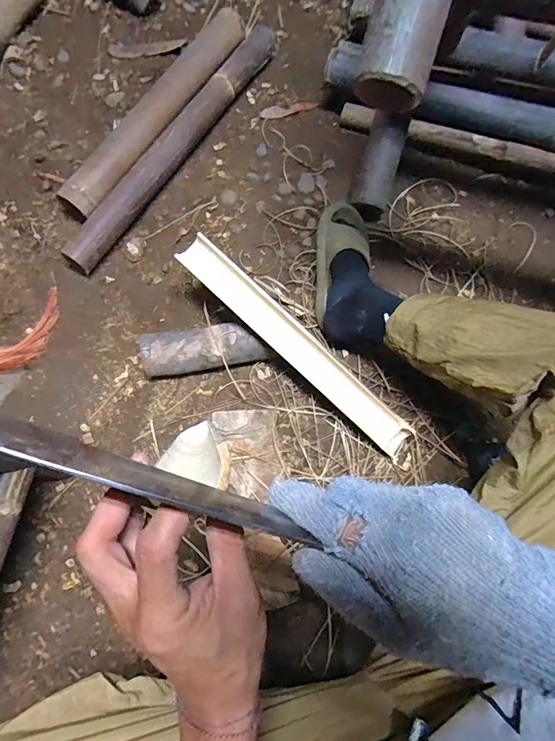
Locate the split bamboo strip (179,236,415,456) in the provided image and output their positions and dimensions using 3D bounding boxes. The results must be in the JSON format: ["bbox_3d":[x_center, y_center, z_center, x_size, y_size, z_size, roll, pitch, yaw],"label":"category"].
[{"bbox_3d":[0.032,-0.038,0.691,0.478,0.015,0.065,43,81,-1],"label":"split bamboo strip"}]

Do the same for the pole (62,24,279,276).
[{"bbox_3d":[-0.205,-0.491,0.874,0.074,0.054,0.704,31,75,7],"label":"pole"}]

